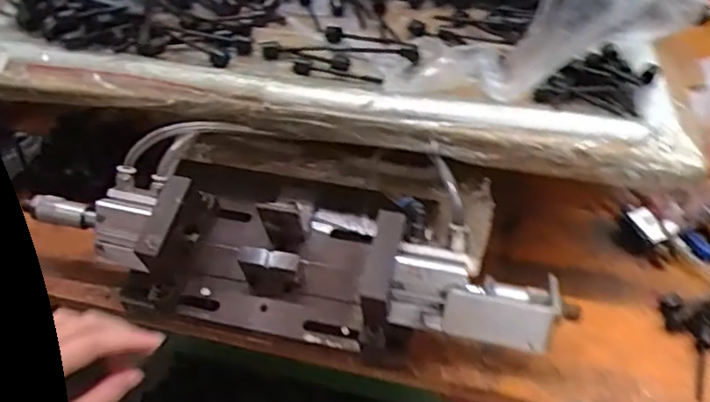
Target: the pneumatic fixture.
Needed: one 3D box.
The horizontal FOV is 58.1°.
[{"bbox_3d":[-0.056,0.029,0.533,0.432,0.088,0.136,10,43,11],"label":"pneumatic fixture"}]

